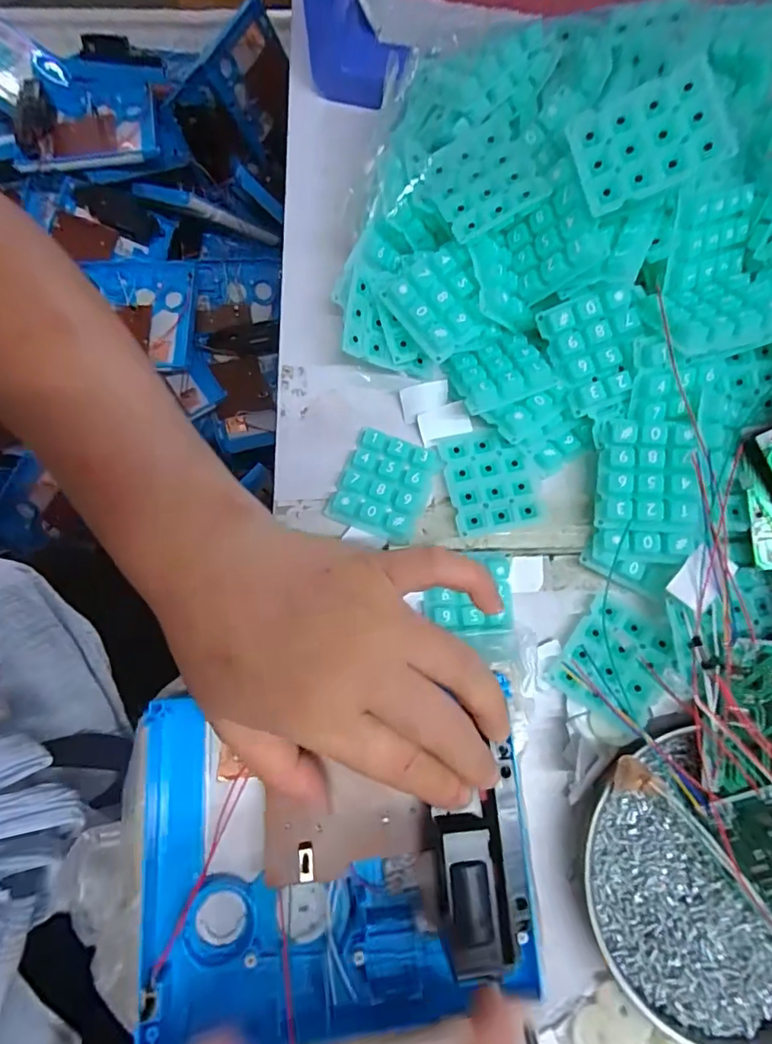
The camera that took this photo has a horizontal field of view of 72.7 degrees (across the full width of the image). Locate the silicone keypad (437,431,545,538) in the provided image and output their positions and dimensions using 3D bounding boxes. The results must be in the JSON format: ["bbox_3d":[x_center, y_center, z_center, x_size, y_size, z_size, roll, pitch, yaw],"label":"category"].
[{"bbox_3d":[0.058,-0.023,0.290,0.048,0.004,0.056,-10,76,-2],"label":"silicone keypad"}]

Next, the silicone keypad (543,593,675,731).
[{"bbox_3d":[0.121,0.071,0.276,0.047,0.013,0.058,34,78,9],"label":"silicone keypad"}]

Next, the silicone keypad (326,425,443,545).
[{"bbox_3d":[-0.001,-0.021,0.288,0.048,0.010,0.055,21,77,6],"label":"silicone keypad"}]

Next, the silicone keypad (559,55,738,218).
[{"bbox_3d":[0.121,-0.176,0.243,0.061,0.012,0.050,-16,85,22],"label":"silicone keypad"}]

